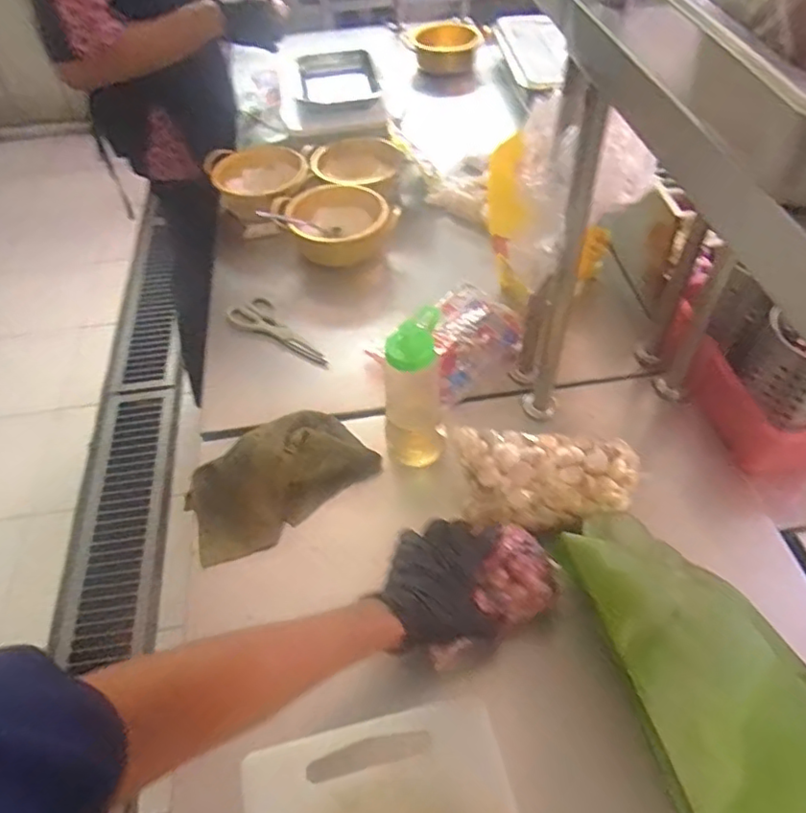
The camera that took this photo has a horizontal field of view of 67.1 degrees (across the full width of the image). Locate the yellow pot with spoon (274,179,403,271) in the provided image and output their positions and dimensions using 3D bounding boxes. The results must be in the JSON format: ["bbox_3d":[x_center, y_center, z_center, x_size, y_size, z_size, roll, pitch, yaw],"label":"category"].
[{"bbox_3d":[-0.127,-0.337,1.098,0.188,0.077,0.180,-1,51,2],"label":"yellow pot with spoon"}]

